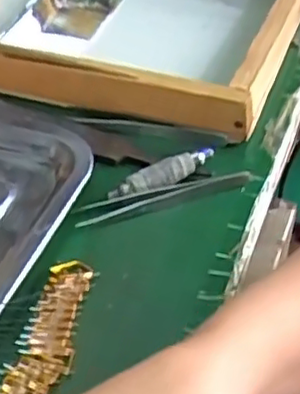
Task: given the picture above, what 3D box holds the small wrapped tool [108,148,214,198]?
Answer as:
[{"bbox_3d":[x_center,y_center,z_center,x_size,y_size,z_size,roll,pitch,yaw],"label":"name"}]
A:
[{"bbox_3d":[0.008,-0.015,0.420,0.069,0.014,0.012,-17,47,-17],"label":"small wrapped tool"}]

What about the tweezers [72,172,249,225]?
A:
[{"bbox_3d":[0.009,-0.003,0.414,0.111,0.007,0.013,-14,46,-14],"label":"tweezers"}]

